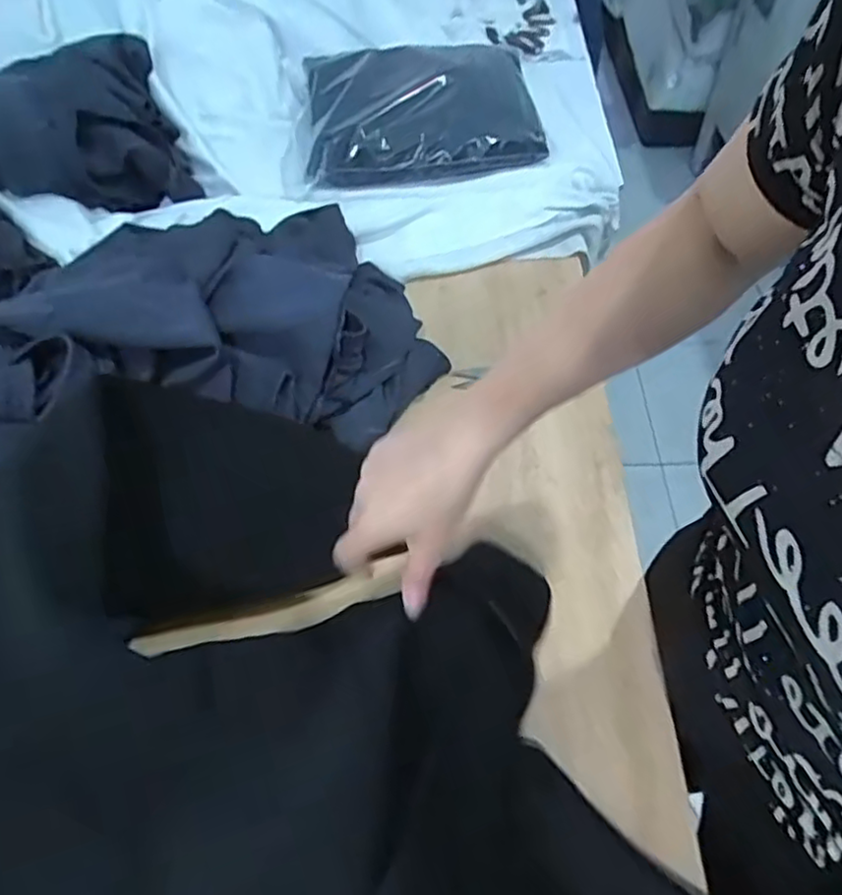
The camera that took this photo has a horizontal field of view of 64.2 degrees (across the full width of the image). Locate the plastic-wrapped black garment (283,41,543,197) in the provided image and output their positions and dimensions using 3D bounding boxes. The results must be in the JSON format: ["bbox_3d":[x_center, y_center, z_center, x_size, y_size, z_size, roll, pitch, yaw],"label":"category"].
[{"bbox_3d":[-0.018,-0.484,0.954,0.366,0.060,0.252,-4,75,-1],"label":"plastic-wrapped black garment"}]

